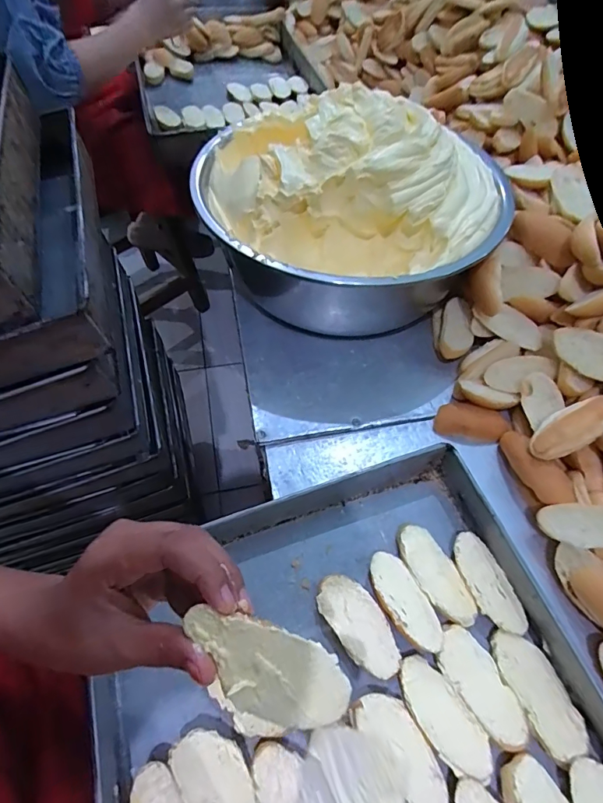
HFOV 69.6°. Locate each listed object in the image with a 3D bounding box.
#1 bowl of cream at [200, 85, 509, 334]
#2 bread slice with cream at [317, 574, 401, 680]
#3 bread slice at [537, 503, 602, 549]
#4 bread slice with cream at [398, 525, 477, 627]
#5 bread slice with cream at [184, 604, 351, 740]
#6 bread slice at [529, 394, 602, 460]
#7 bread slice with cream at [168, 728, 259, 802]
[{"bbox_3d":[0.052,-0.234,0.549,0.328,0.218,0.327,2,55,-3],"label":"bowl of cream"},{"bbox_3d":[0.050,0.194,0.379,0.043,0.015,0.088,-31,63,-23],"label":"bread slice with cream"},{"bbox_3d":[0.270,0.116,0.403,0.086,0.012,0.037,0,51,27],"label":"bread slice"},{"bbox_3d":[0.124,0.161,0.405,0.038,0.013,0.094,-23,60,-19],"label":"bread slice with cream"},{"bbox_3d":[-0.019,0.134,0.217,0.087,0.013,0.048,39,77,-3],"label":"bread slice with cream"},{"bbox_3d":[0.277,0.025,0.443,0.096,0.008,0.043,-37,50,-2],"label":"bread slice"},{"bbox_3d":[-0.055,0.281,0.303,0.043,0.010,0.093,-26,61,-20],"label":"bread slice with cream"}]

